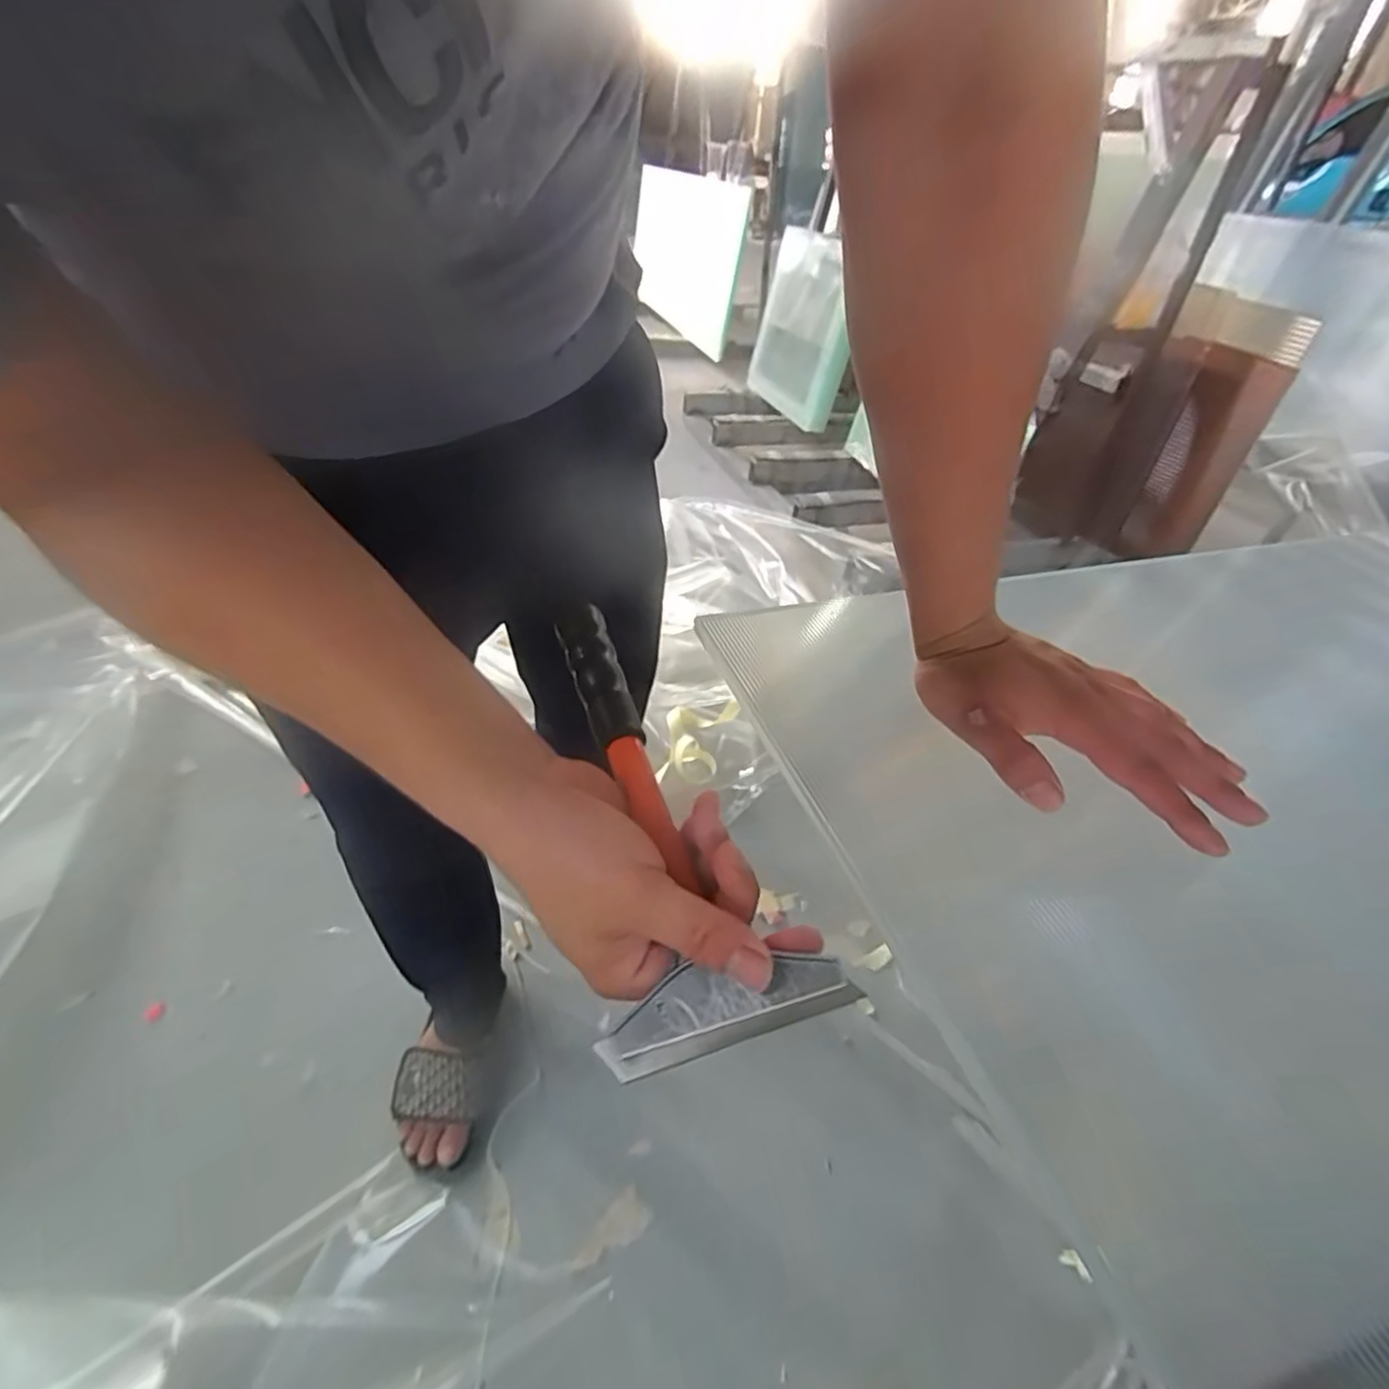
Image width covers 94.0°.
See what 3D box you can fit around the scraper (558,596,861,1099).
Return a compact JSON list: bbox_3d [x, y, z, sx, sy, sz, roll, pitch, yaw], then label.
[{"bbox_3d":[-0.021,0.040,0.323,0.090,0.029,0.253,-9,50,-16],"label":"scraper"}]

